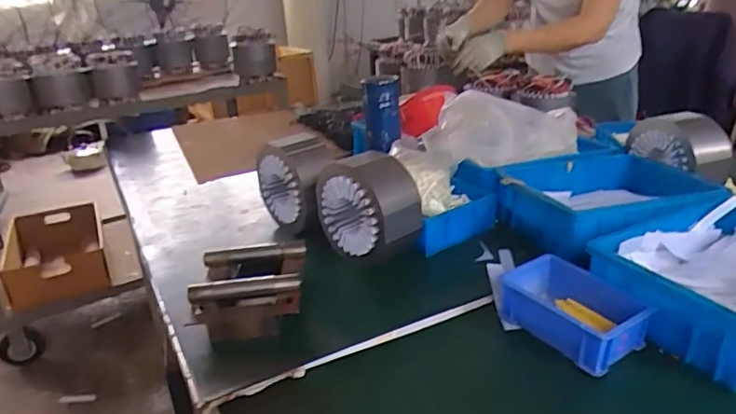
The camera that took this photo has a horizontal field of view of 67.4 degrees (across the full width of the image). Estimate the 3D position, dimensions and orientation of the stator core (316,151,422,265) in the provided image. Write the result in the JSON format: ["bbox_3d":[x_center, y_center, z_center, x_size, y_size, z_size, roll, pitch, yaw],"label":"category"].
[{"bbox_3d":[0.000,-0.003,0.781,0.082,0.129,0.148,-21,28,-34],"label":"stator core"}]

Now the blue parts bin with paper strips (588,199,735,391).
[{"bbox_3d":[0.423,0.079,0.643,0.295,0.087,0.207,-15,25,-24],"label":"blue parts bin with paper strips"}]

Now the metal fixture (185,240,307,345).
[{"bbox_3d":[-0.149,0.098,0.696,0.134,0.043,0.167,-4,23,-1],"label":"metal fixture"}]

